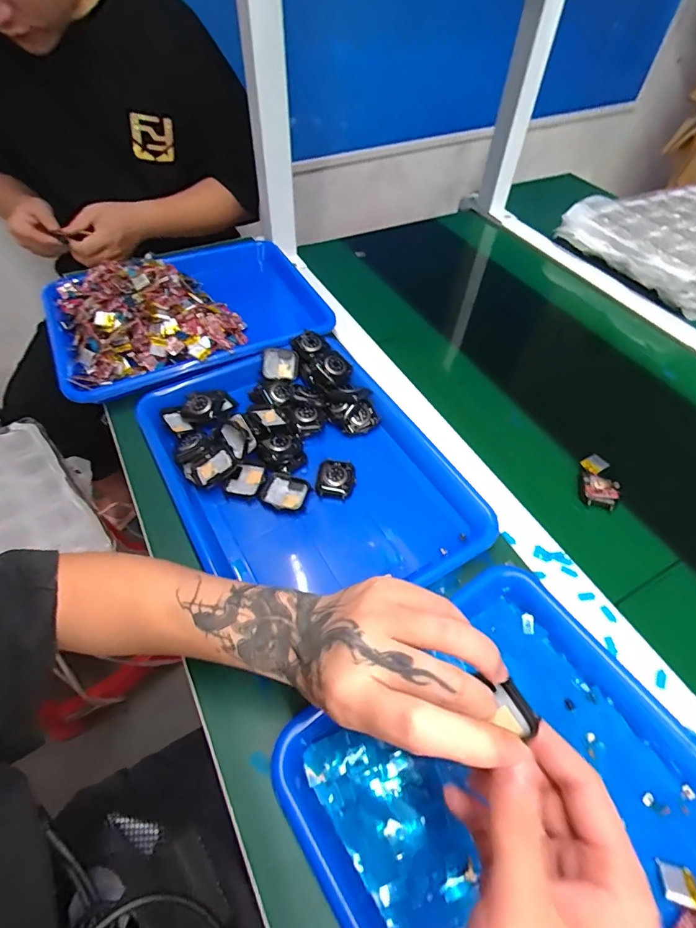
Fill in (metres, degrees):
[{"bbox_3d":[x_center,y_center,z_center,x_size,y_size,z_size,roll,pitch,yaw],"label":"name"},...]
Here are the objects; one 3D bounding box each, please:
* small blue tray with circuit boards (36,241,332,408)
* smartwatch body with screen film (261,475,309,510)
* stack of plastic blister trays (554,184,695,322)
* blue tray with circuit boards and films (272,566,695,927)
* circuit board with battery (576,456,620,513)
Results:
[{"bbox_3d":[-0.215,-0.218,0.606,0.360,0.077,0.273,-21,57,-16],"label":"small blue tray with circuit boards"},{"bbox_3d":[-0.063,0.031,0.443,0.043,0.012,0.039,17,55,11],"label":"smartwatch body with screen film"},{"bbox_3d":[0.580,-0.370,0.746,0.325,0.060,0.291,-17,56,-13],"label":"stack of plastic blister trays"},{"bbox_3d":[0.139,0.248,0.266,0.253,0.039,0.323,-30,60,-21],"label":"blue tray with circuit boards and films"},{"bbox_3d":[0.266,0.018,0.465,0.039,0.013,0.059,13,54,8],"label":"circuit board with battery"}]

